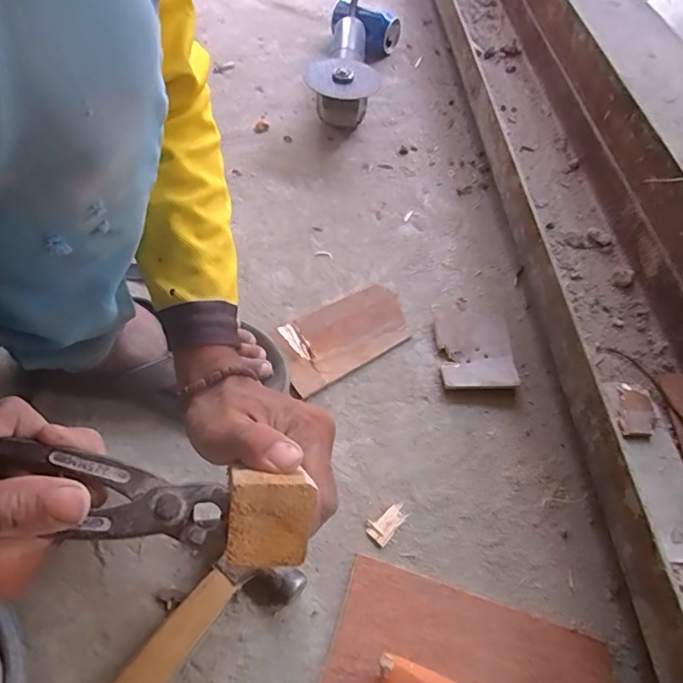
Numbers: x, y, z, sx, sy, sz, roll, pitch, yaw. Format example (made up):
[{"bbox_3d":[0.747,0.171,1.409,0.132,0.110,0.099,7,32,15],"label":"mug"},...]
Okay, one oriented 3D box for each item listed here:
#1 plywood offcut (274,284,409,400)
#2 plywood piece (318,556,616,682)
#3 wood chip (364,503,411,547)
[{"bbox_3d":[0.003,-0.009,0.531,0.145,0.009,0.083,-27,60,-19],"label":"plywood offcut"},{"bbox_3d":[0.091,0.238,0.366,0.197,0.007,0.098,16,56,9],"label":"plywood piece"},{"bbox_3d":[0.038,0.151,0.426,0.022,0.004,0.037,36,61,21],"label":"wood chip"}]

